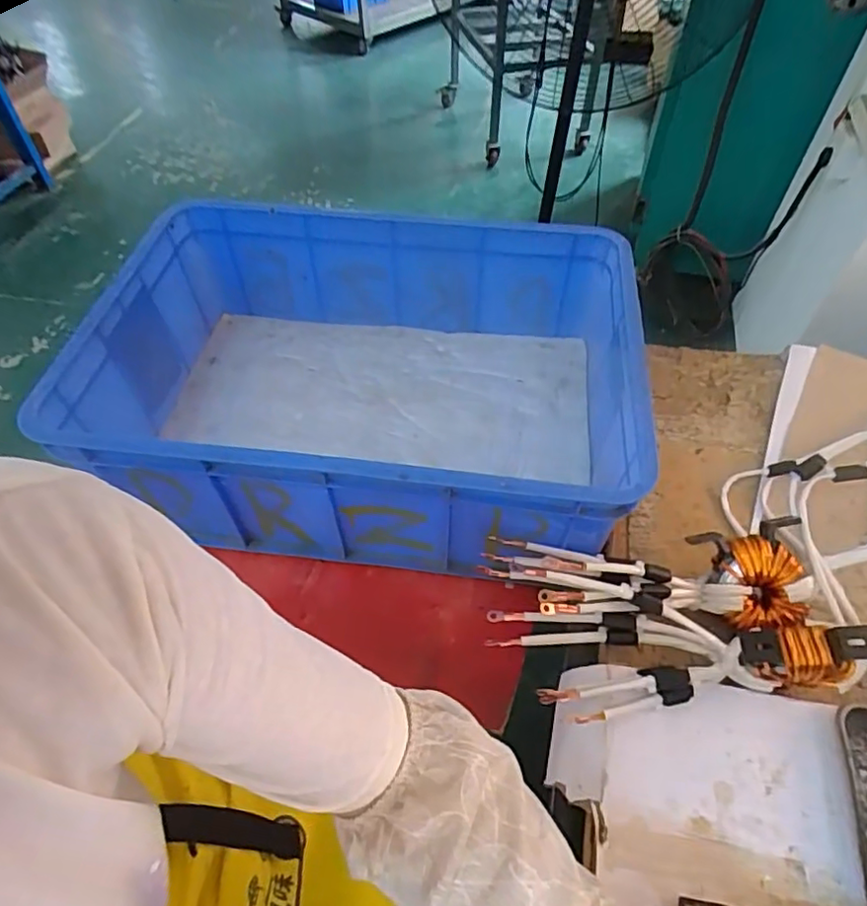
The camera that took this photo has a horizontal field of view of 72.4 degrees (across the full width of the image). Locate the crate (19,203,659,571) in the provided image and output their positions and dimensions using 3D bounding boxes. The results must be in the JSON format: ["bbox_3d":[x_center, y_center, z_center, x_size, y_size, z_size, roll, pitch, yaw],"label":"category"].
[{"bbox_3d":[-0.089,-0.094,0.741,0.631,0.199,0.419,8,53,7],"label":"crate"}]

